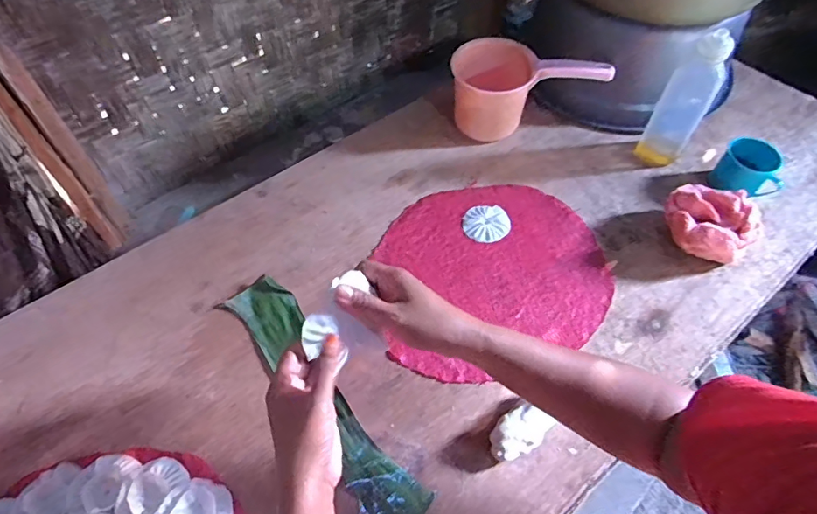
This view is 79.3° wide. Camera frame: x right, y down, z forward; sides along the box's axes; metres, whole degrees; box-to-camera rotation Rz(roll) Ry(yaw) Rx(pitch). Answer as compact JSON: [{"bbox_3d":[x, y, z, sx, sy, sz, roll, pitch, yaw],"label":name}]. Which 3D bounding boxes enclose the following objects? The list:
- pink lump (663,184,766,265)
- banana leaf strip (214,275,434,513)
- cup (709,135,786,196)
[{"bbox_3d":[0.431,-0.046,0.708,0.103,0.074,0.099,0,55,0],"label":"pink lump"},{"bbox_3d":[-0.105,0.162,0.605,0.076,0.010,0.368,-33,61,-22],"label":"banana leaf strip"},{"bbox_3d":[0.527,-0.129,0.762,0.095,0.067,0.077,33,62,21],"label":"cup"}]

